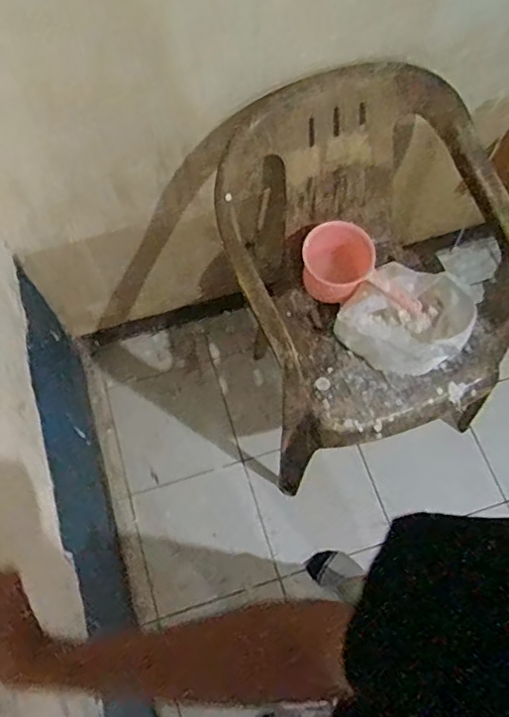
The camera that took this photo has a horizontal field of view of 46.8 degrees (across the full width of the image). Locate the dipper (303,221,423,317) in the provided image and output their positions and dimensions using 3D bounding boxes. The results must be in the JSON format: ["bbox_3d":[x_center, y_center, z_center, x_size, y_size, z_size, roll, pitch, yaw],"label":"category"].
[{"bbox_3d":[0.217,-0.170,1.183,0.247,0.131,0.113,13,69,7],"label":"dipper"}]

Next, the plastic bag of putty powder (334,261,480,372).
[{"bbox_3d":[0.298,-0.081,1.147,0.208,0.127,0.229,-39,72,-13],"label":"plastic bag of putty powder"}]

